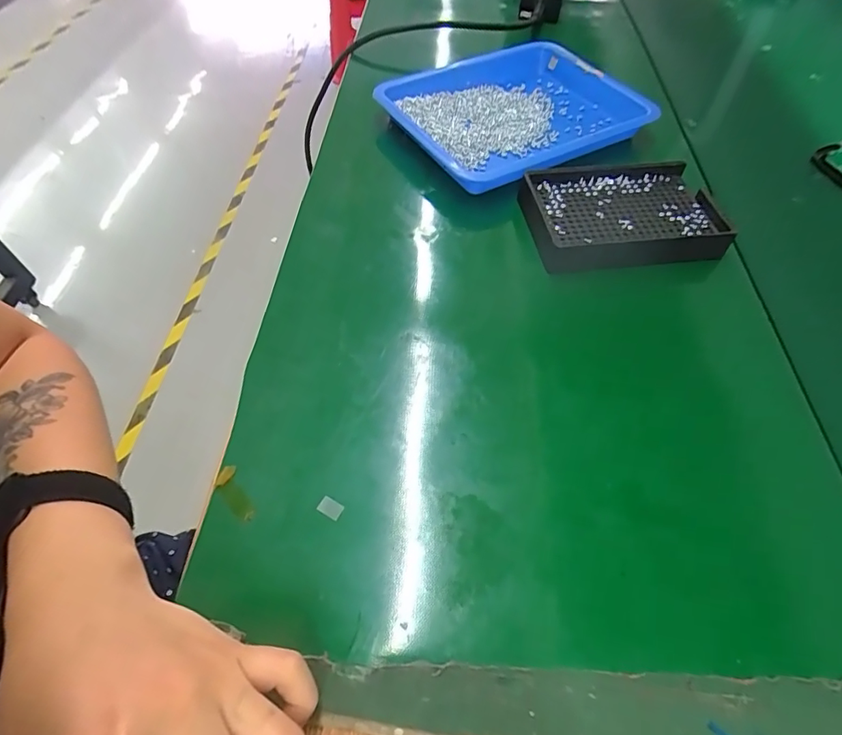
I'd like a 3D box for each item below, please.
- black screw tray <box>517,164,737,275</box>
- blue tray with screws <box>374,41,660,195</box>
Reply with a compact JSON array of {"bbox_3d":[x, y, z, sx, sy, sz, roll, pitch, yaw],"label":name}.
[{"bbox_3d":[0.152,-0.119,0.368,0.148,0.023,0.103,-10,55,-7],"label":"black screw tray"},{"bbox_3d":[0.083,-0.240,0.451,0.219,0.033,0.182,-23,58,-15],"label":"blue tray with screws"}]

